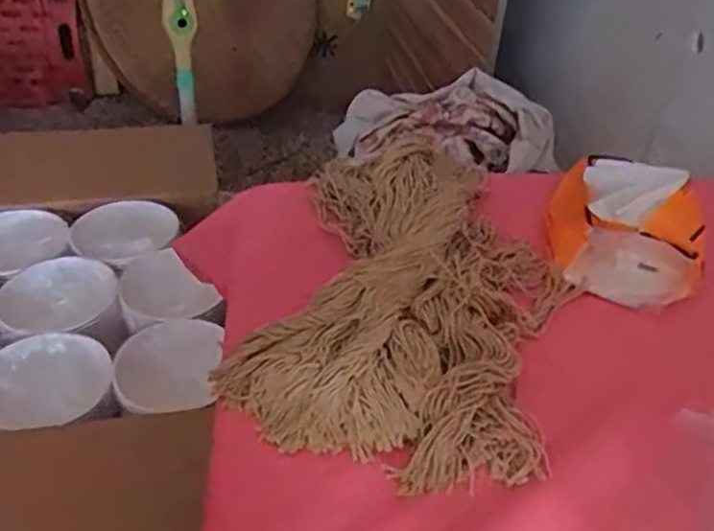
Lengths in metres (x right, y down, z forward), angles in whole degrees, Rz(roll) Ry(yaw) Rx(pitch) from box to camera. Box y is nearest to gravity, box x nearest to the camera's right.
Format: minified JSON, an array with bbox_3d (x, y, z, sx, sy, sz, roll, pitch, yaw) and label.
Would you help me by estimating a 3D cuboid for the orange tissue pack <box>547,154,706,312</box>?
[{"bbox_3d":[0.230,-0.040,0.595,0.118,0.075,0.139,13,41,13],"label":"orange tissue pack"}]

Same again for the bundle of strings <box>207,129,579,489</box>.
[{"bbox_3d":[0.048,0.004,0.554,0.218,0.053,0.341,10,40,9],"label":"bundle of strings"}]

